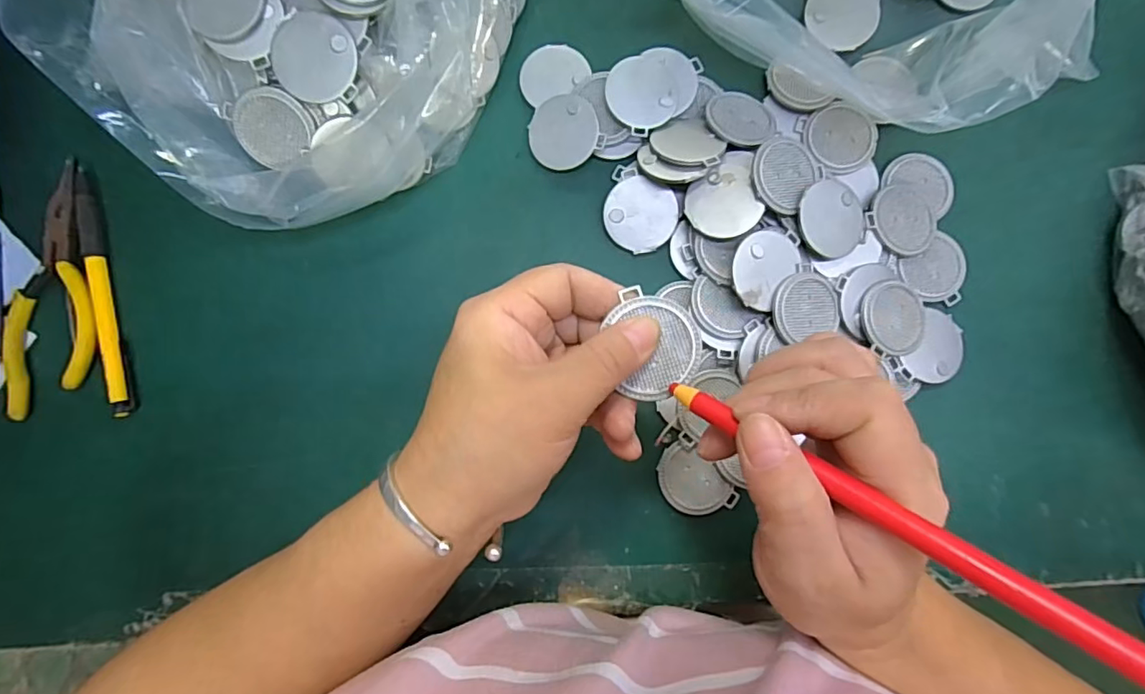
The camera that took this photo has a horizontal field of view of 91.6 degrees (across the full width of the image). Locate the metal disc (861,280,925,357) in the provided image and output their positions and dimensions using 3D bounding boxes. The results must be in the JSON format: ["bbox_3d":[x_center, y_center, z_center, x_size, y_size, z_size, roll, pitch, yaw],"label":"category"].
[{"bbox_3d":[0.173,-0.016,0.299,0.038,0.004,0.039,1,87,-15],"label":"metal disc"}]

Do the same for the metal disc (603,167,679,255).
[{"bbox_3d":[0.038,-0.075,0.312,0.041,0.004,0.040,0,97,1],"label":"metal disc"}]

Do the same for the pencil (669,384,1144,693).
[{"bbox_3d":[0.093,0.050,0.163,0.158,0.006,0.010,32,86,36],"label":"pencil"}]

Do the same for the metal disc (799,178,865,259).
[{"bbox_3d":[0.138,-0.068,0.296,0.040,0.004,0.040,-1,93,-21],"label":"metal disc"}]

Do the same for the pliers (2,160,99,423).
[{"bbox_3d":[-0.283,-0.032,0.306,0.046,0.008,0.139,1,86,0],"label":"pliers"}]

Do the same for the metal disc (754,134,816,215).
[{"bbox_3d":[0.111,-0.092,0.291,0.034,0.005,0.039,38,87,3],"label":"metal disc"}]

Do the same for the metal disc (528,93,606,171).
[{"bbox_3d":[-0.005,-0.121,0.314,0.039,0.004,0.039,-30,89,14],"label":"metal disc"}]

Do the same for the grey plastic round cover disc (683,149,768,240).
[{"bbox_3d":[0.080,-0.082,0.299,0.038,0.008,0.047,-9,82,13],"label":"grey plastic round cover disc"}]

